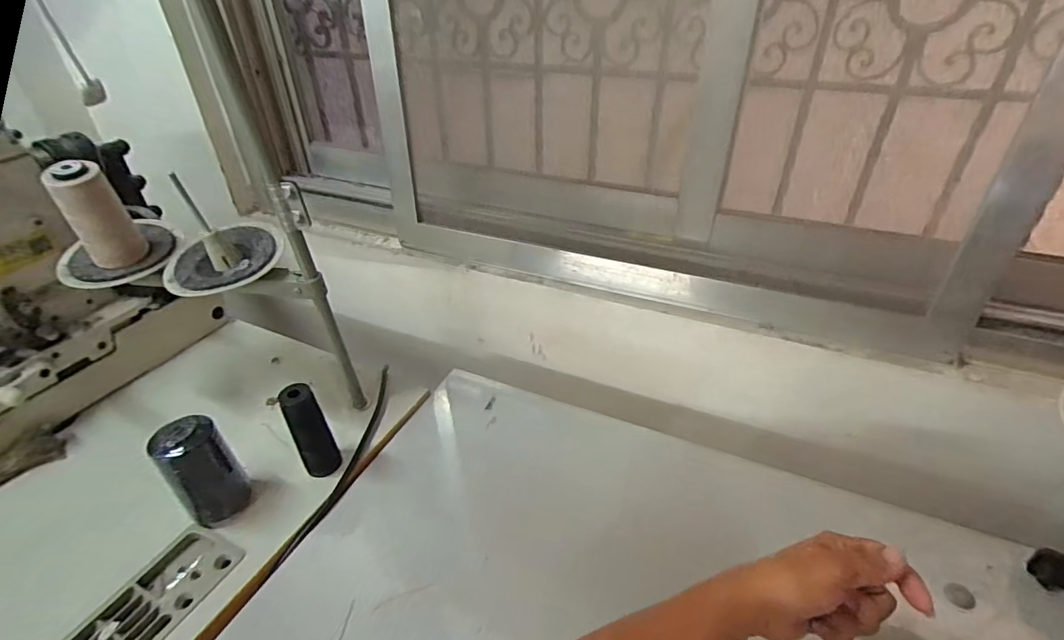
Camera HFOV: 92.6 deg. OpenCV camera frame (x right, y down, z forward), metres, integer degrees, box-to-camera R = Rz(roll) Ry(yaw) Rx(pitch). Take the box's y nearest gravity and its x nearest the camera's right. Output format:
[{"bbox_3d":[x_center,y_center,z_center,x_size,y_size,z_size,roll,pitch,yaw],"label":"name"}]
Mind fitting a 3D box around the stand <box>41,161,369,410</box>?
[{"bbox_3d":[-0.397,-0.037,0.623,0.318,0.297,0.125,16,38,23],"label":"stand"}]

